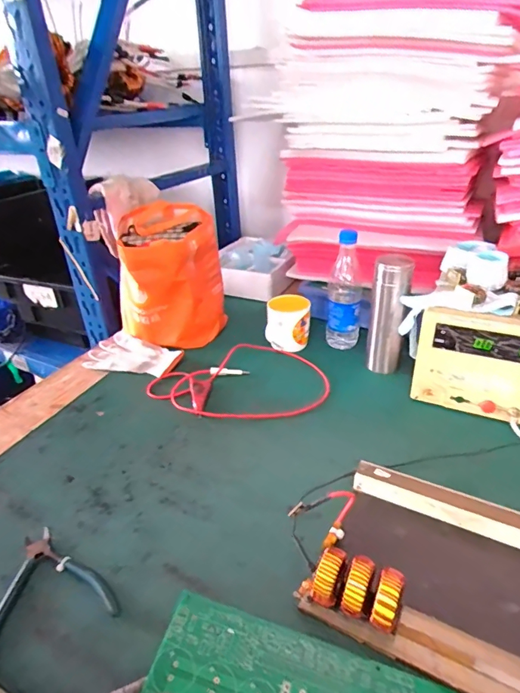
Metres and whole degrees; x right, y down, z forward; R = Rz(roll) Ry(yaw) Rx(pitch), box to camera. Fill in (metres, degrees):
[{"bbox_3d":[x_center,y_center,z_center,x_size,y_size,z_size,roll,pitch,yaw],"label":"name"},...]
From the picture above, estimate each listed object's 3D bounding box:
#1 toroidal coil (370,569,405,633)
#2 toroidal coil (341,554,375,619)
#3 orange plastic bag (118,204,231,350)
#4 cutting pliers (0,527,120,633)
[{"bbox_3d":[0.120,0.245,0.415,0.022,0.056,0.047,14,36,25],"label":"toroidal coil"},{"bbox_3d":[0.096,0.238,0.428,0.021,0.057,0.051,13,35,23],"label":"toroidal coil"},{"bbox_3d":[-0.188,-0.143,0.909,0.210,0.226,0.216,-10,33,-10],"label":"orange plastic bag"},{"bbox_3d":[-0.226,0.250,0.478,0.122,0.015,0.128,-14,34,-17],"label":"cutting pliers"}]

